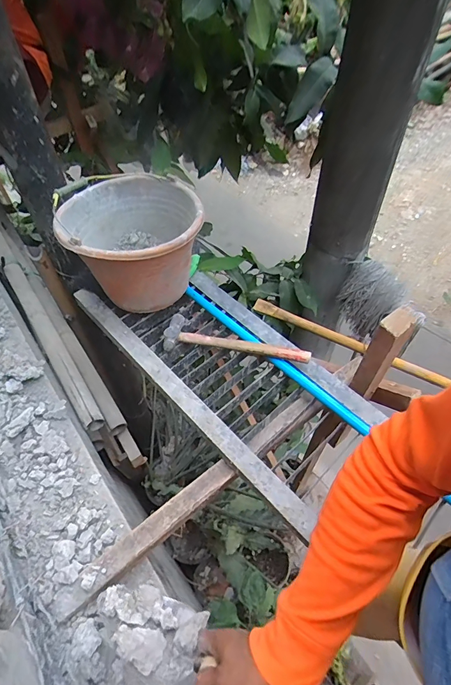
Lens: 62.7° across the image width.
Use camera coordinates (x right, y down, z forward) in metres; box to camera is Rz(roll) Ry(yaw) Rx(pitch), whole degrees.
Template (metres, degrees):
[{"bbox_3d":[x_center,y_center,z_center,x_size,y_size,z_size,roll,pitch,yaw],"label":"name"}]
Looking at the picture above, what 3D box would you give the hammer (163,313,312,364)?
[{"bbox_3d":[0.018,0.008,0.757,0.297,0.040,0.082,14,54,11],"label":"hammer"}]

